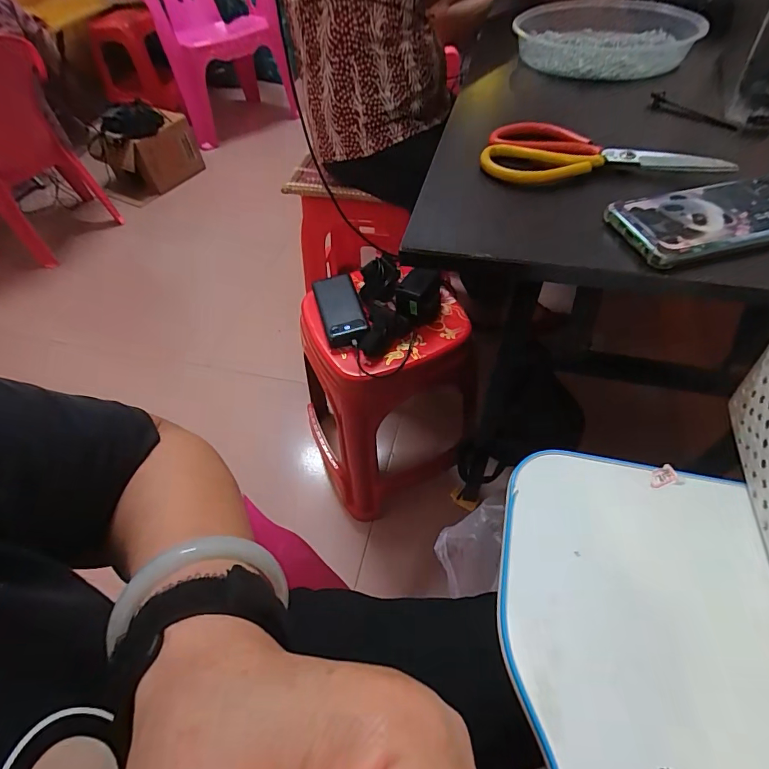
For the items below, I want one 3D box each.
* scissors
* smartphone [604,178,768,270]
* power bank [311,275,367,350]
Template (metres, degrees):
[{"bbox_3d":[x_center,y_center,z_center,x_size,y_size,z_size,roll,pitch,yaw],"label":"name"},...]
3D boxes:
[{"bbox_3d":[0.203,-0.228,0.417,0.211,0.011,0.099,3,53,6],"label":"scissors"},{"bbox_3d":[0.274,-0.135,0.342,0.171,0.010,0.074,-13,53,-7],"label":"smartphone"},{"bbox_3d":[-0.074,-0.126,0.726,0.067,0.033,0.150,-16,53,-9],"label":"power bank"}]

